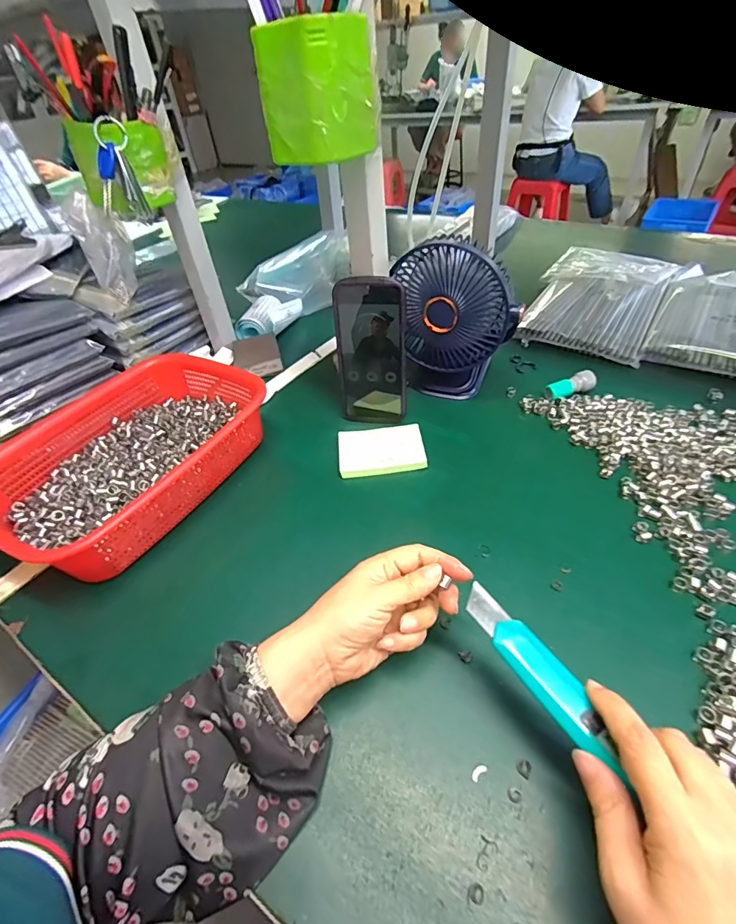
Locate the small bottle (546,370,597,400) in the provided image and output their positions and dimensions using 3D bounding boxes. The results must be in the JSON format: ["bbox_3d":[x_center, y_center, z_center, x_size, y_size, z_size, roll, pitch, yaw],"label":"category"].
[{"bbox_3d":[0.252,-0.095,0.545,0.062,0.021,0.023,-12,43,-7],"label":"small bottle"}]

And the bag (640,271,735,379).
[{"bbox_3d":[0.528,-0.208,0.637,0.180,0.024,0.300,22,49,27],"label":"bag"}]

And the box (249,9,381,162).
[{"bbox_3d":[-0.036,-0.282,0.337,0.069,0.078,0.073,21,49,27],"label":"box"}]

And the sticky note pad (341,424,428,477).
[{"bbox_3d":[0.015,-0.014,0.498,0.094,0.013,0.069,-6,43,0],"label":"sticky note pad"}]

